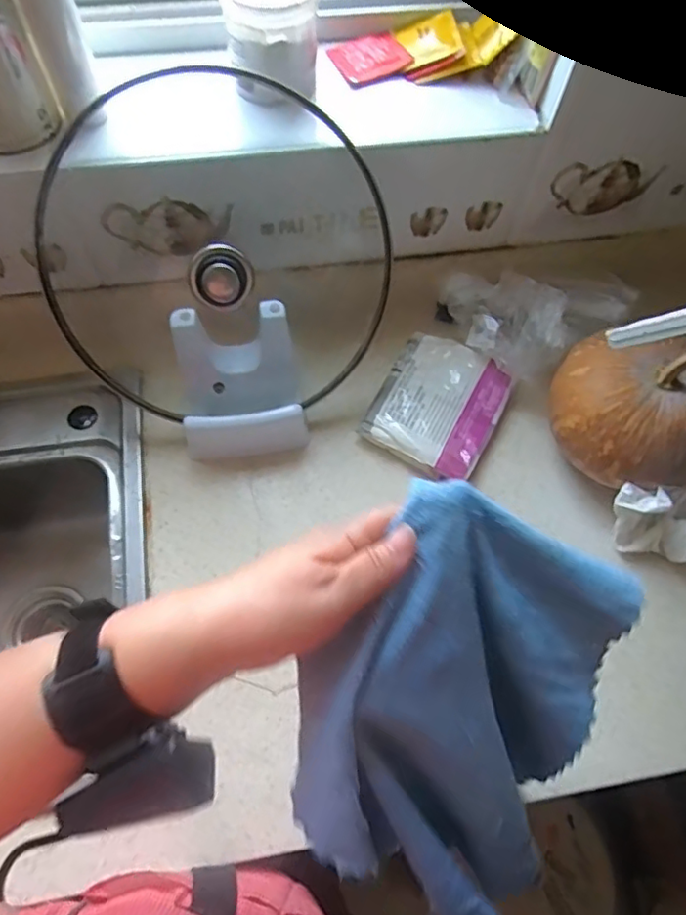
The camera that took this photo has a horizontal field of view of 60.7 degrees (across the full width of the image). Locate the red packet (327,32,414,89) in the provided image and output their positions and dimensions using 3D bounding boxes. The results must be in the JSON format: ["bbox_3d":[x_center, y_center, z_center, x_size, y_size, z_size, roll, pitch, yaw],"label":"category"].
[{"bbox_3d":[0.027,-0.391,0.576,0.072,0.008,0.052,-26,69,-14],"label":"red packet"}]

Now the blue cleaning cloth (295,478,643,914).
[{"bbox_3d":[0.073,0.160,0.345,0.195,0.040,0.275,7,94,-30],"label":"blue cleaning cloth"}]

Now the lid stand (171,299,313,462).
[{"bbox_3d":[-0.104,-0.075,0.602,0.126,0.129,0.103,-5,65,-5],"label":"lid stand"}]

